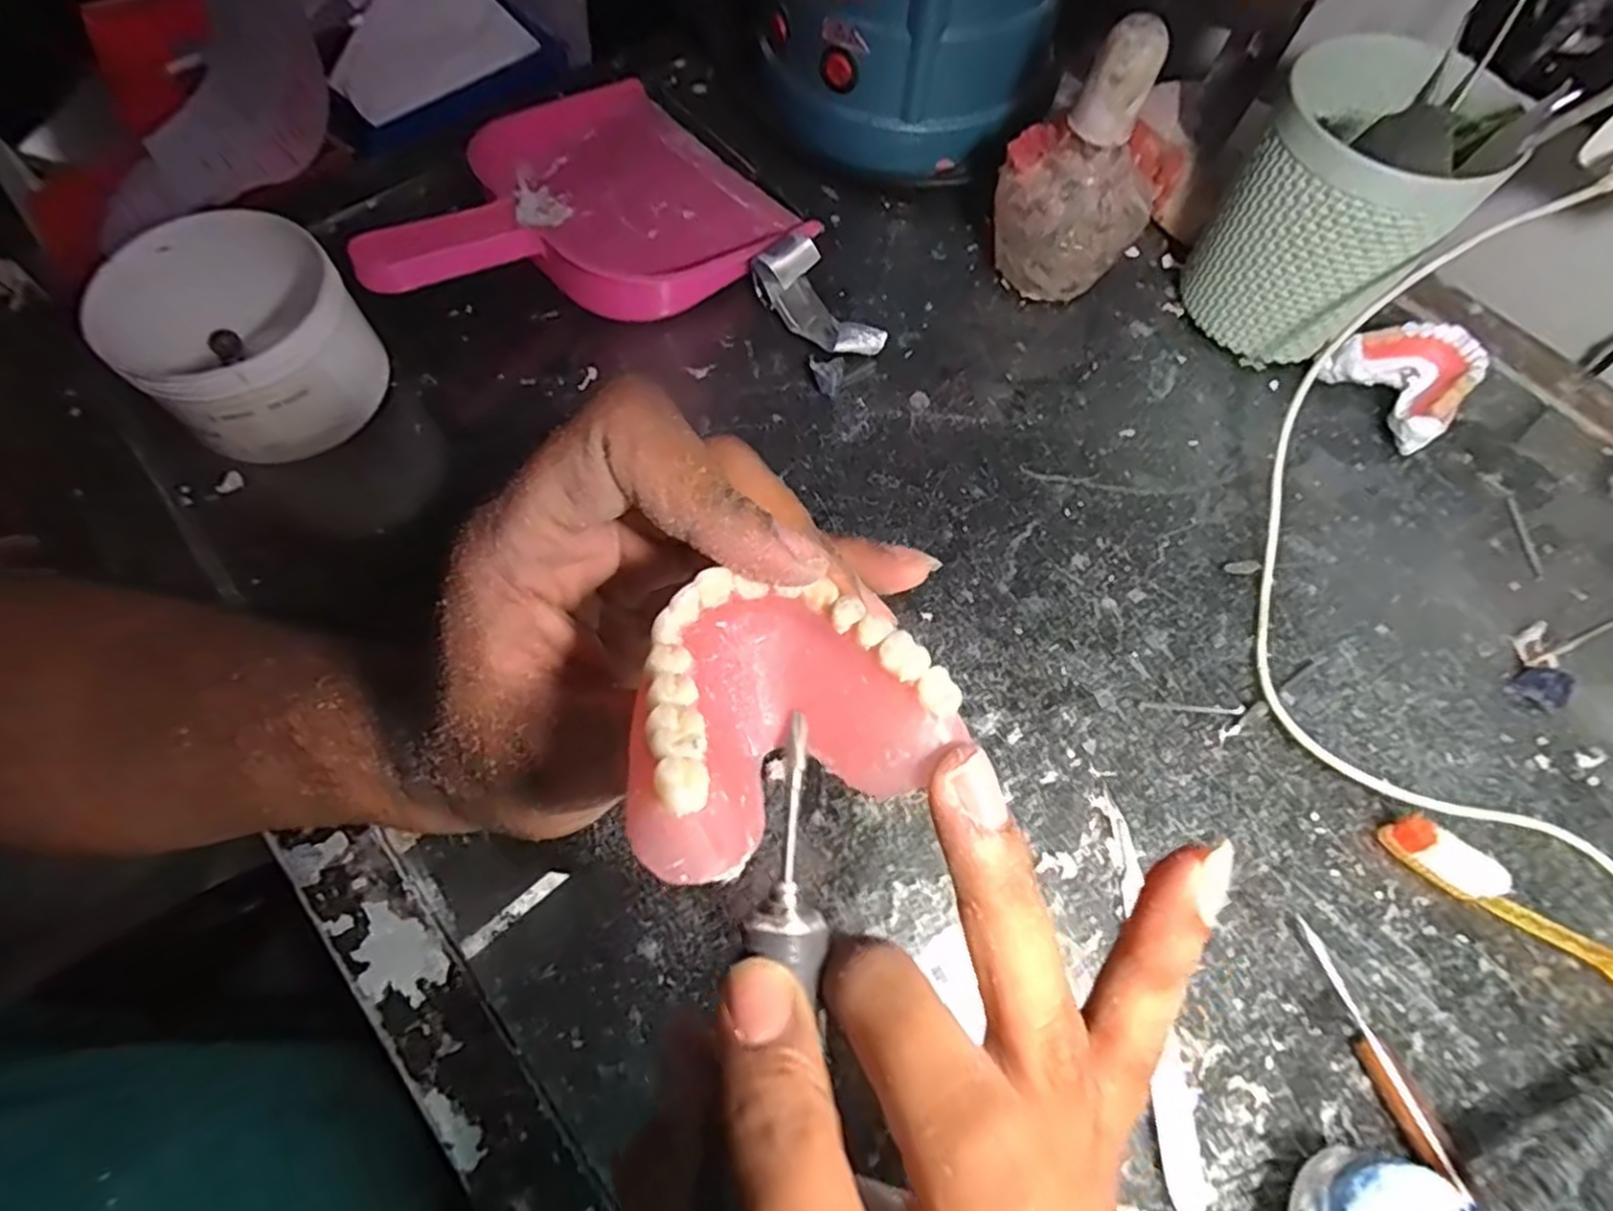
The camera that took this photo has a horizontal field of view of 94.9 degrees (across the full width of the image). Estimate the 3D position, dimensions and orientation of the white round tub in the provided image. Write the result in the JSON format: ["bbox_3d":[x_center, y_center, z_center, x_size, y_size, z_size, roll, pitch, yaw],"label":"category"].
[{"bbox_3d":[-0.246,-0.118,0.330,0.089,0.062,0.093,1,66,-2],"label":"white round tub"}]

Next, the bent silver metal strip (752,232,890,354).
[{"bbox_3d":[0.006,-0.153,0.373,0.031,0.028,0.071,-36,72,-17],"label":"bent silver metal strip"}]

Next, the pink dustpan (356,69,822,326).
[{"bbox_3d":[-0.124,-0.204,0.381,0.208,0.047,0.161,-41,74,-18],"label":"pink dustpan"}]

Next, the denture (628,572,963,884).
[{"bbox_3d":[-0.006,0.016,0.136,0.059,0.027,0.050,-22,69,-12],"label":"denture"}]

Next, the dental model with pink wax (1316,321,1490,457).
[{"bbox_3d":[0.293,-0.110,0.365,0.056,0.035,0.059,-33,72,-16],"label":"dental model with pink wax"}]

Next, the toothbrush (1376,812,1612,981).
[{"bbox_3d":[0.298,0.138,0.262,0.184,0.019,0.015,35,69,12],"label":"toothbrush"}]

